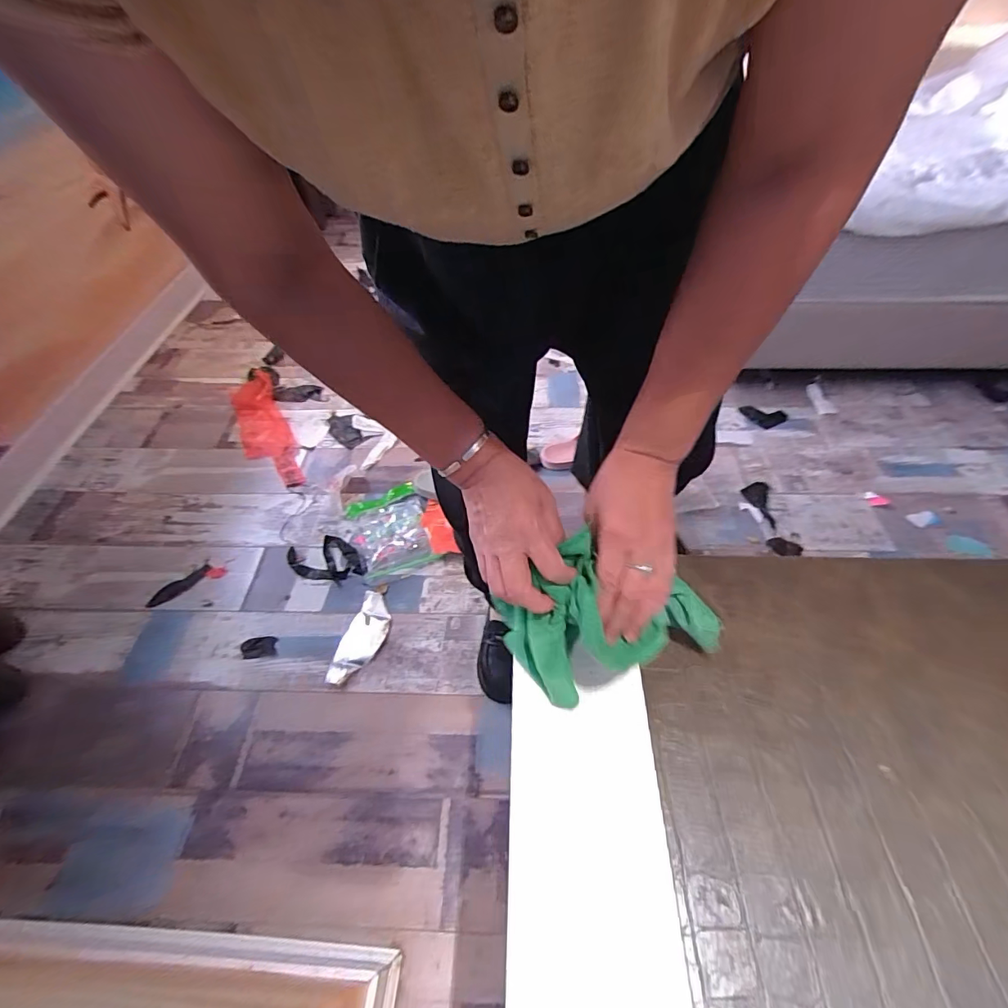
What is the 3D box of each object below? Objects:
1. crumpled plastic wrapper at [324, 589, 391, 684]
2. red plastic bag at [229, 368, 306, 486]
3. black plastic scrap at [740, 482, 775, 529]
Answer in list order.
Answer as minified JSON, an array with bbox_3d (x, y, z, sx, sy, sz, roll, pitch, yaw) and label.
[{"bbox_3d":[-0.287,0.270,0.965,0.077,0.016,0.195,11,52,10],"label":"crumpled plastic wrapper"},{"bbox_3d":[-0.676,-0.217,1.333,0.127,0.019,0.507,-24,55,-17],"label":"red plastic bag"},{"bbox_3d":[0.615,-0.004,1.157,0.064,0.010,0.144,9,52,8],"label":"black plastic scrap"}]

